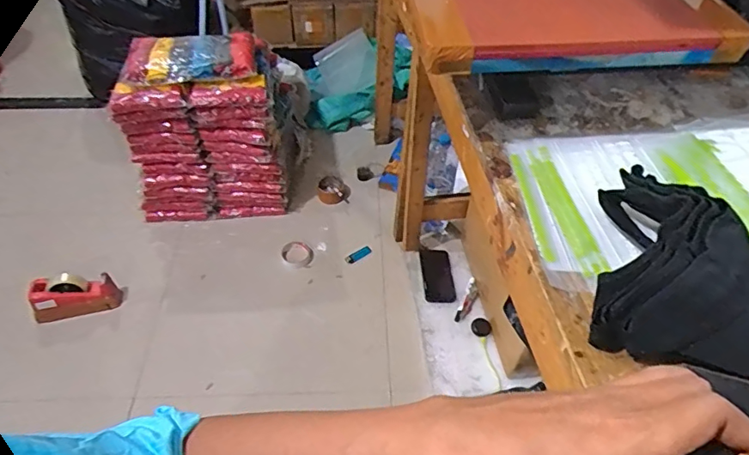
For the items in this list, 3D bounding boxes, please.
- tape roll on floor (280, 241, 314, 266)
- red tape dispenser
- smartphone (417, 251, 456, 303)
[{"bbox_3d":[-0.217,0.075,1.466,0.082,0.029,0.091,-24,53,-21],"label":"tape roll on floor"},{"bbox_3d":[-0.729,0.166,1.279,0.206,0.118,0.054,-12,49,-12],"label":"red tape dispenser"},{"bbox_3d":[0.168,0.132,1.403,0.083,0.014,0.170,-9,51,6],"label":"smartphone"}]

